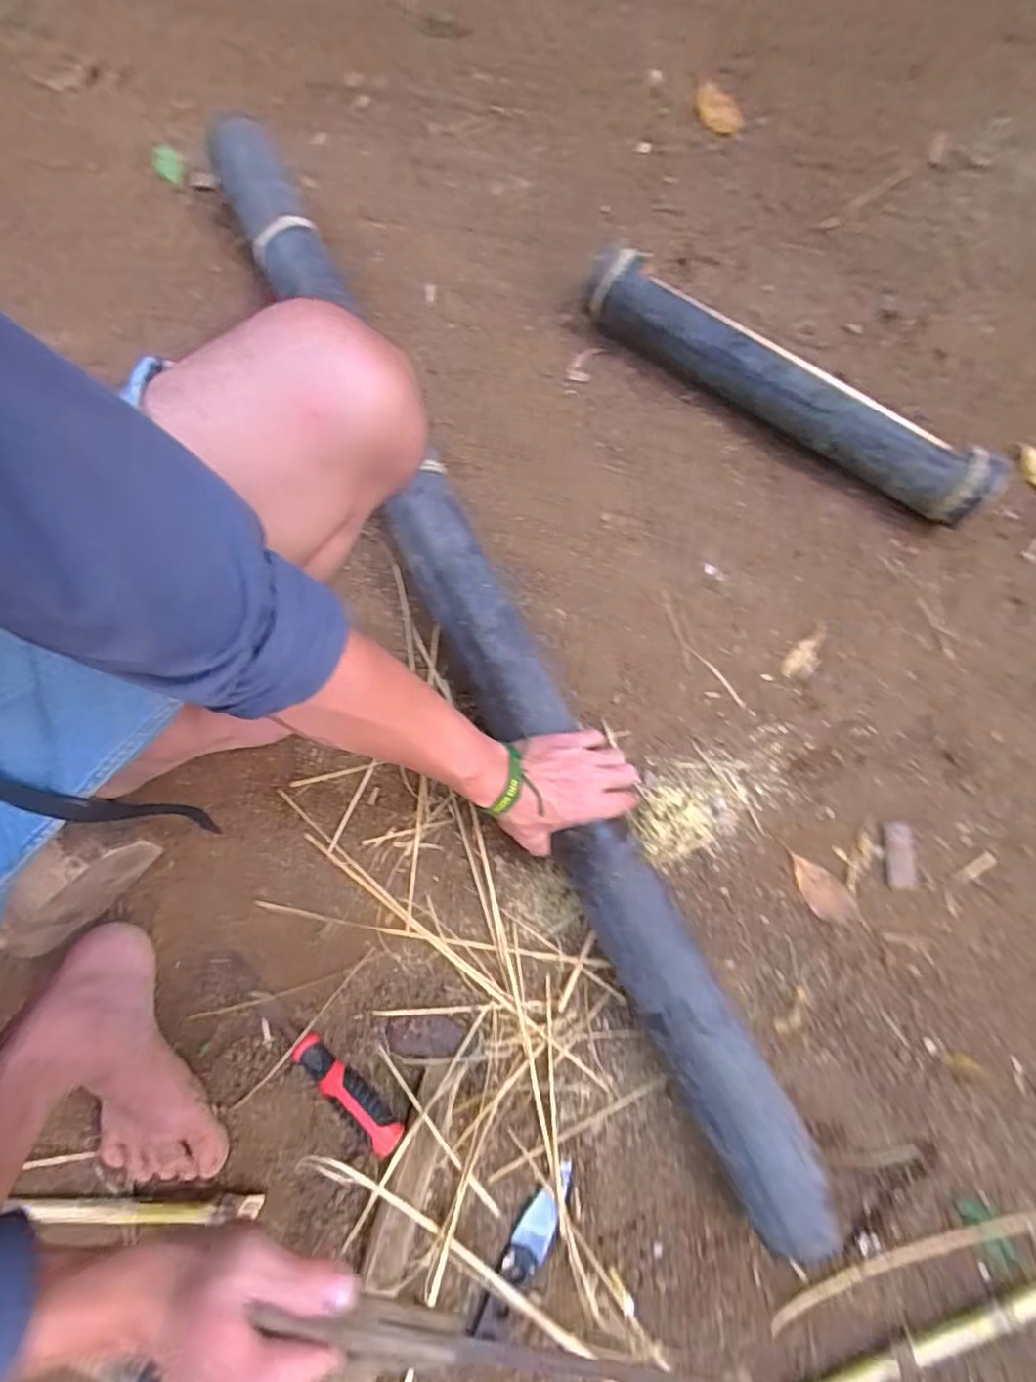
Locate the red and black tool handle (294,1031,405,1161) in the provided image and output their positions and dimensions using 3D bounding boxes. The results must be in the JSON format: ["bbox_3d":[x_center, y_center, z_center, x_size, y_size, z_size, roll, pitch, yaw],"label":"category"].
[{"bbox_3d":[-0.156,0.364,0.538,0.120,0.030,0.032,35,80,8],"label":"red and black tool handle"}]

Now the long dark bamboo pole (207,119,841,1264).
[{"bbox_3d":[-0.055,-0.103,0.604,0.082,0.064,1.244,-26,78,-6],"label":"long dark bamboo pole"}]

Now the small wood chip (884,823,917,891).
[{"bbox_3d":[0.398,0.171,0.617,0.030,0.004,0.066,1,77,1],"label":"small wood chip"}]

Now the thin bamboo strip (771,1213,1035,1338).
[{"bbox_3d":[0.357,0.493,0.517,0.296,0.021,0.018,-15,78,-3],"label":"thin bamboo strip"}]

